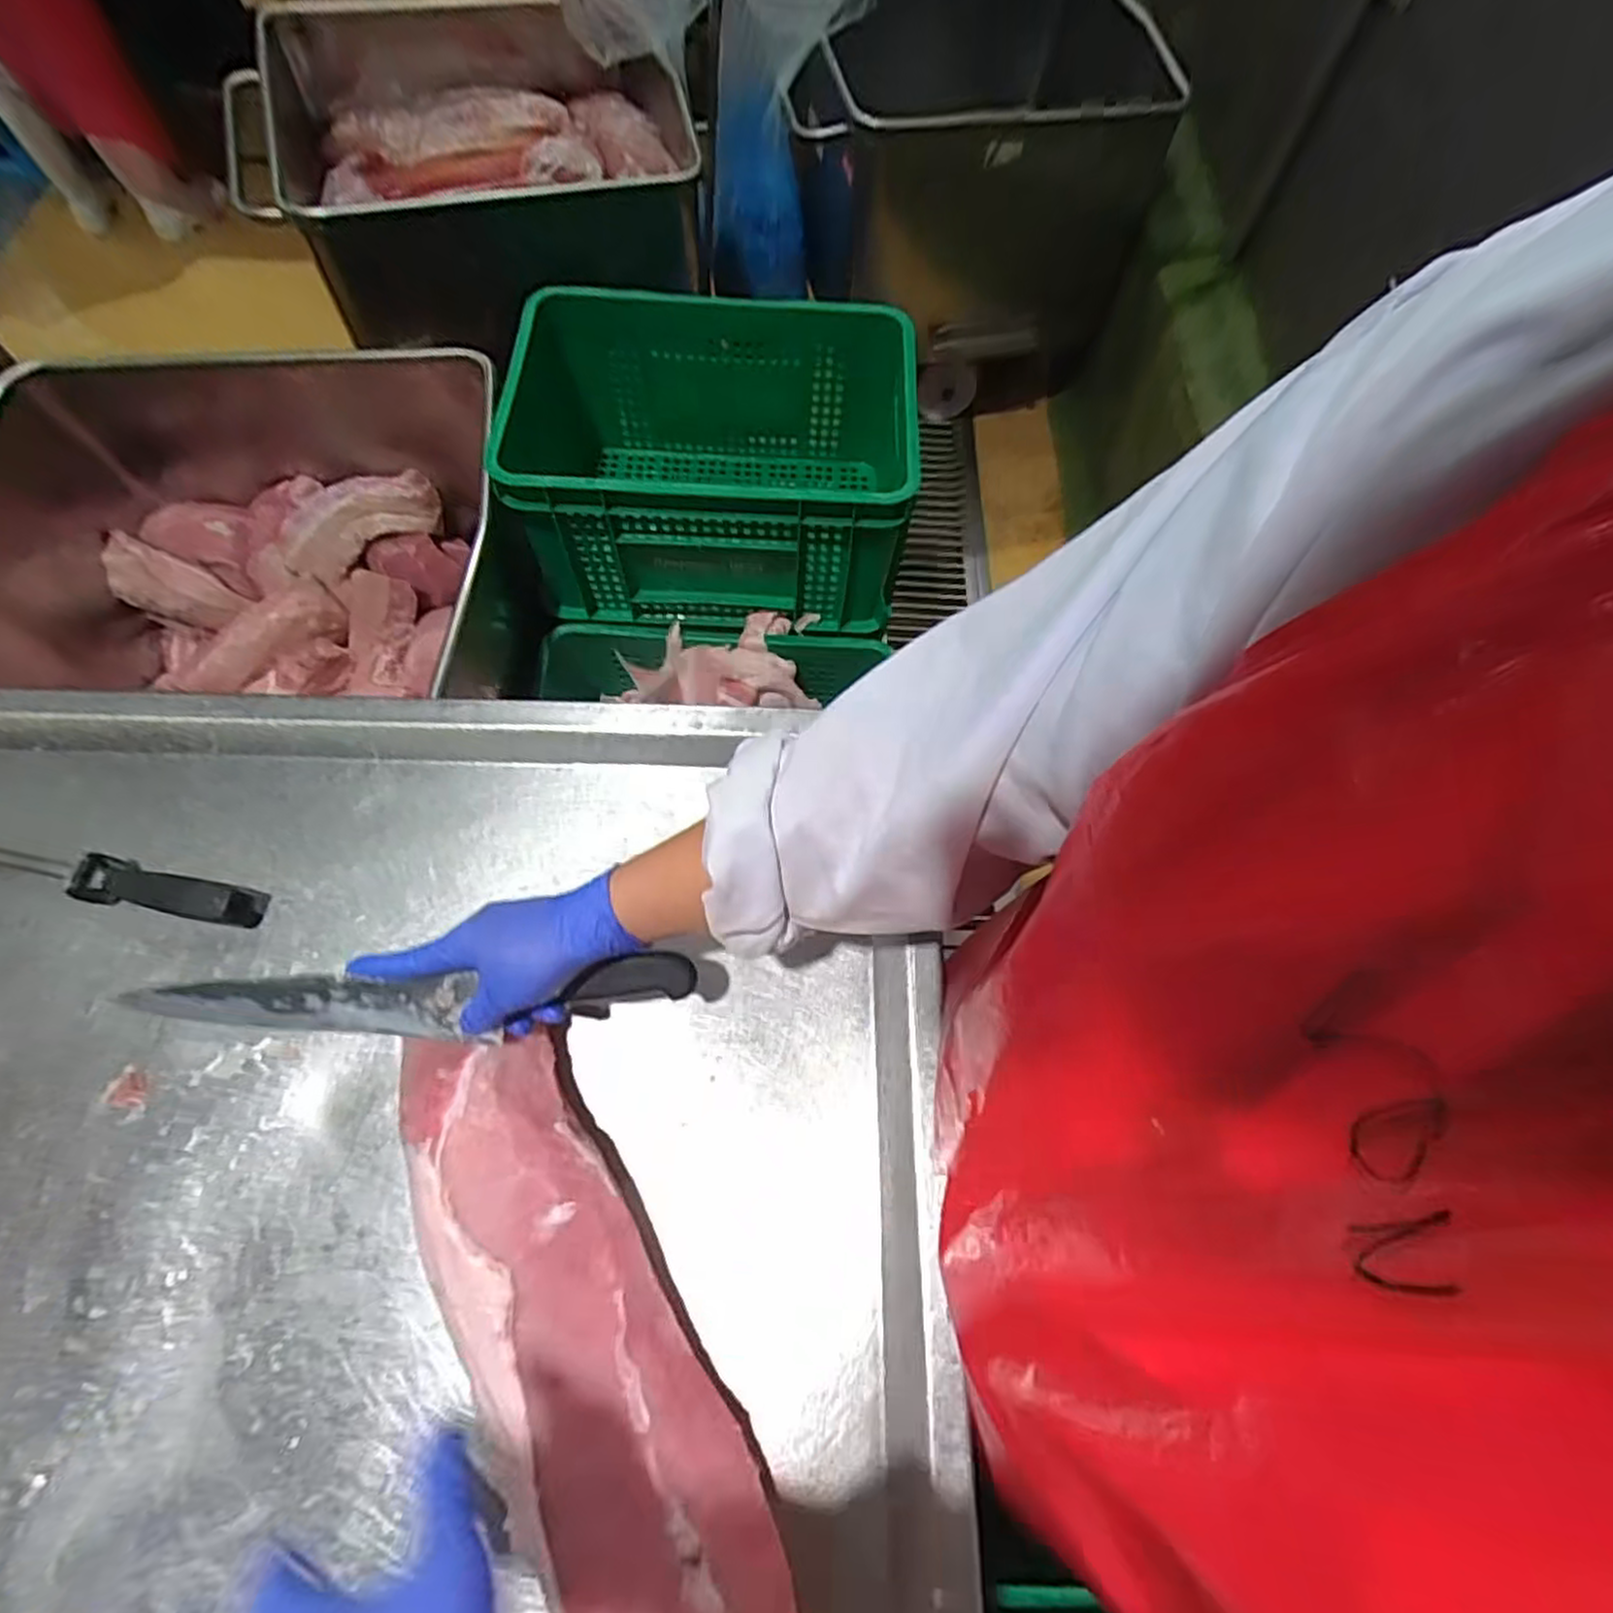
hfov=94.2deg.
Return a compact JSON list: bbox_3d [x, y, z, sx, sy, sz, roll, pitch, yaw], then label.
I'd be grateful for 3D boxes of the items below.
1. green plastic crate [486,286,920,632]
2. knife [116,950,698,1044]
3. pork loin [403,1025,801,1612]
[{"bbox_3d":[-0.140,-0.473,1.060,0.568,0.277,0.367,0,67,-2],"label":"green plastic crate"},{"bbox_3d":[-0.254,0.130,0.494,0.355,0.029,0.045,-3,68,-2],"label":"knife"},{"bbox_3d":[-0.133,0.339,0.457,0.119,0.046,0.429,-27,72,-12],"label":"pork loin"}]

